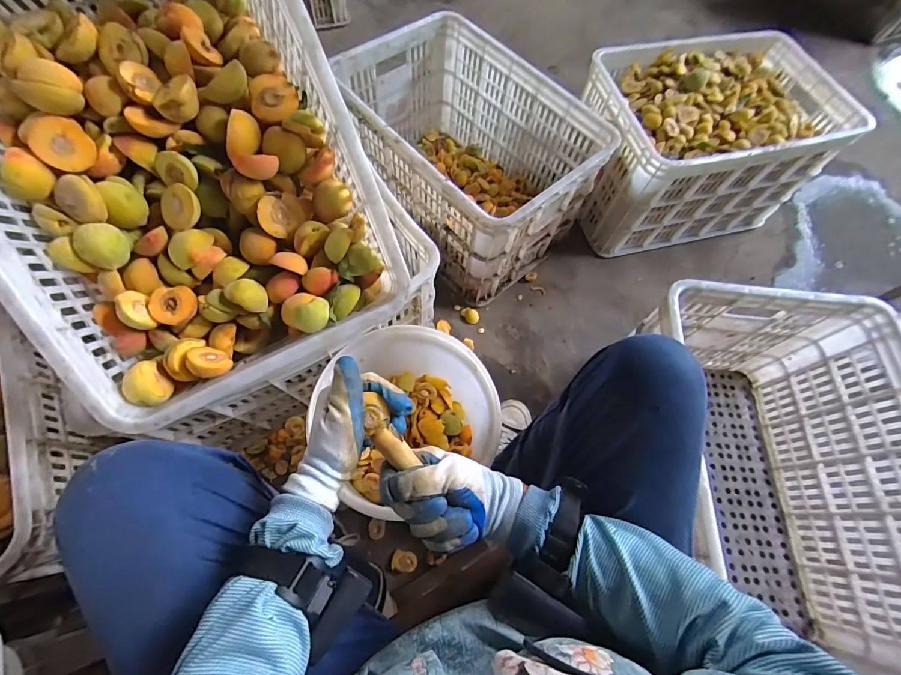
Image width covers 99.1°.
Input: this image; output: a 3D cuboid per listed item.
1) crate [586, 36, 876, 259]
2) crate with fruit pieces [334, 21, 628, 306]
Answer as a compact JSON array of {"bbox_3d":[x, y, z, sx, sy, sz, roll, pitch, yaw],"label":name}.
[{"bbox_3d":[0.576,-0.439,0.920,0.527,0.303,0.348,-9,66,-7],"label":"crate"},{"bbox_3d":[0.026,-0.384,0.864,0.346,0.303,0.503,-40,73,-19],"label":"crate with fruit pieces"}]

